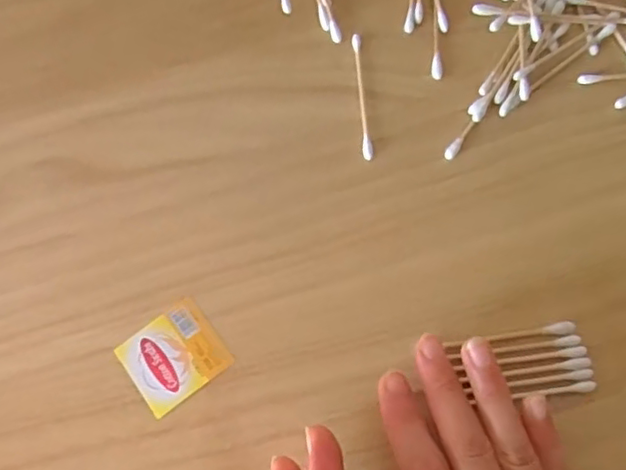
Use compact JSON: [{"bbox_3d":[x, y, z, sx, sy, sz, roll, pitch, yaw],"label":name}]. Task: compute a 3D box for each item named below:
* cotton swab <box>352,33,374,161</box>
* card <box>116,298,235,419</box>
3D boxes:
[{"bbox_3d":[0.025,-0.072,0.319,0.005,0.004,0.070,-4,75,1],"label":"cotton swab"},{"bbox_3d":[-0.064,0.056,0.288,0.043,0.004,0.038,-36,77,-7],"label":"card"}]

